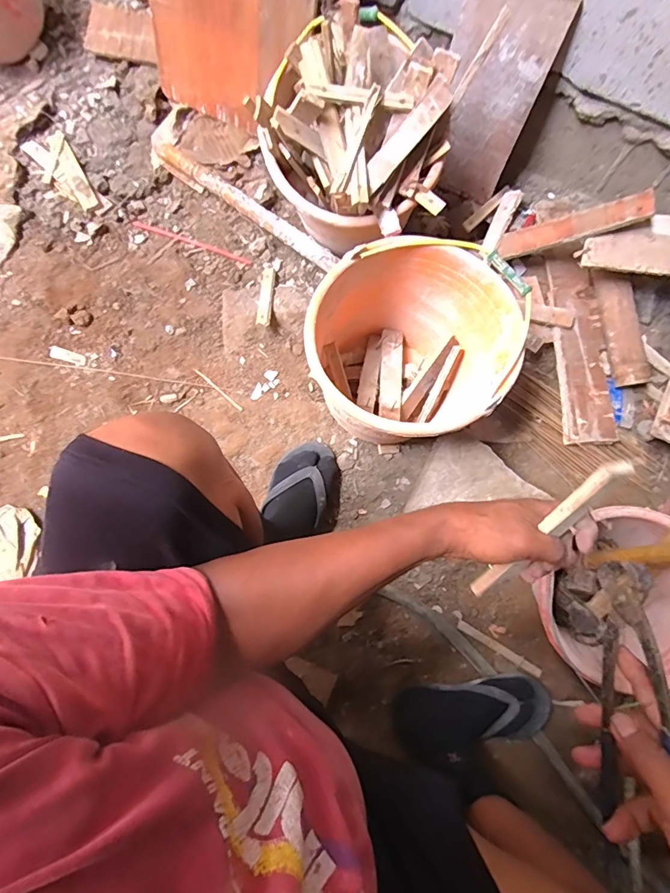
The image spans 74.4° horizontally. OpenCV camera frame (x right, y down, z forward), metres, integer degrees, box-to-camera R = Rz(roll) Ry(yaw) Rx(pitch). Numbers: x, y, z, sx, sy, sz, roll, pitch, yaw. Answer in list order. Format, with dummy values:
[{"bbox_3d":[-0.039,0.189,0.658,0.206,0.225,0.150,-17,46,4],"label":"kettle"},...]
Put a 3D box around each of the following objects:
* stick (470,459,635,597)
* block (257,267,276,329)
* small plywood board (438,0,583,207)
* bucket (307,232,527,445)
[{"bbox_3d":[0.180,0.083,0.394,0.018,0.211,0.015,28,44,5],"label":"stick"},{"bbox_3d":[-0.127,-0.282,0.824,0.024,0.015,0.147,1,59,0],"label":"block"},{"bbox_3d":[0.258,-0.594,0.762,0.161,0.301,0.010,25,59,4],"label":"small plywood board"},{"bbox_3d":[0.119,-0.151,0.703,0.286,0.238,0.266,0,78,0],"label":"bucket"}]

